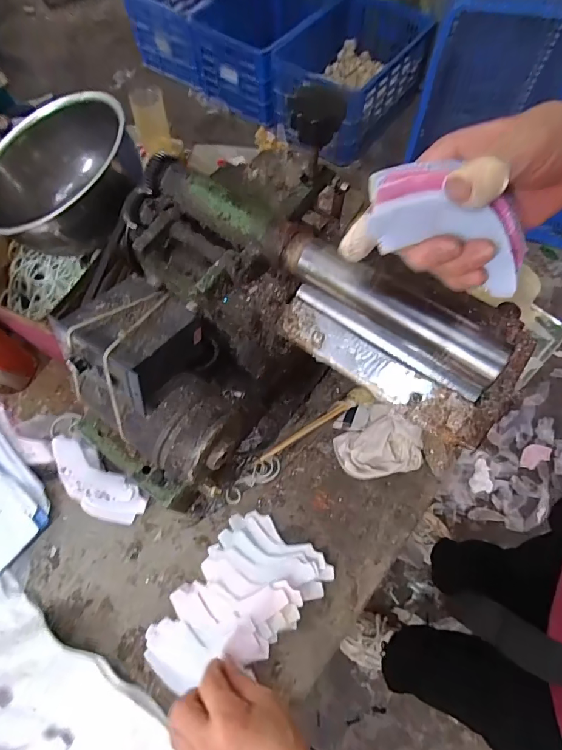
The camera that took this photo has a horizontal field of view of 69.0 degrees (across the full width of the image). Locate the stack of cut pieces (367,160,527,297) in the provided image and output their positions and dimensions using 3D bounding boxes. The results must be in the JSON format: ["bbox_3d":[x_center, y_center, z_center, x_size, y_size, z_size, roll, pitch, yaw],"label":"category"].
[{"bbox_3d":[0.101,-0.087,0.240,0.110,0.036,0.043,16,66,-18],"label":"stack of cut pieces"}]

